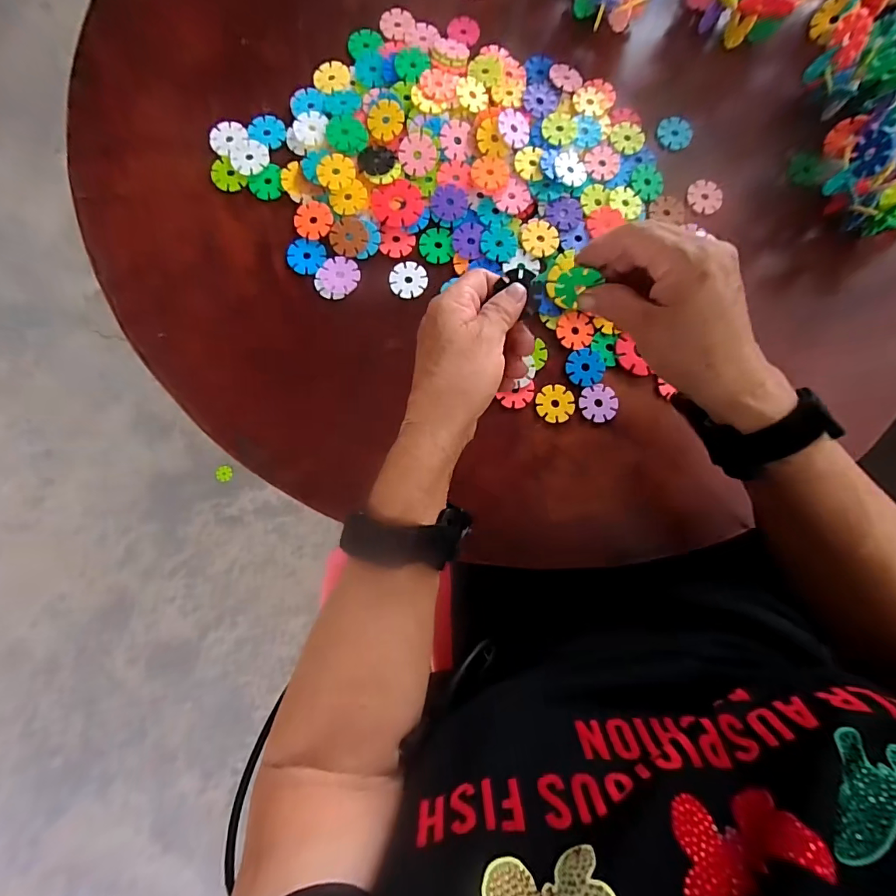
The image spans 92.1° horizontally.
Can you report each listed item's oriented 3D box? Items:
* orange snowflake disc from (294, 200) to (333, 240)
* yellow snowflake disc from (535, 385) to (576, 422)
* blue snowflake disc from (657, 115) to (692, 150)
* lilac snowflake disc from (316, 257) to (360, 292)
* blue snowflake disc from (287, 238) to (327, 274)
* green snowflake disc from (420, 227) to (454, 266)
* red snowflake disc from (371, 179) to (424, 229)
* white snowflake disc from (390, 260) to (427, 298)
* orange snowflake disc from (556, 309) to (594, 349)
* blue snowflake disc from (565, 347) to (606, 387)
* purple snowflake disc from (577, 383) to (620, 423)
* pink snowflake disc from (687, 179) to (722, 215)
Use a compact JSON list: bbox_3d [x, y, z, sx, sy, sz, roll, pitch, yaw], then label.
[{"bbox_3d":[-0.113,-0.194,0.364,0.031,0.004,0.033,0,83,-2],"label":"orange snowflake disc"},{"bbox_3d":[0.089,-0.037,0.354,0.031,0.004,0.030,0,83,-2],"label":"yellow snowflake disc"},{"bbox_3d":[0.209,-0.291,0.396,0.031,0.005,0.031,0,83,-2],"label":"blue snowflake disc"},{"bbox_3d":[-0.091,-0.145,0.359,0.034,0.004,0.029,16,83,0],"label":"lilac snowflake disc"},{"bbox_3d":[-0.120,-0.163,0.364,0.031,0.004,0.030,0,83,-2],"label":"blue snowflake disc"},{"bbox_3d":[-0.010,-0.174,0.371,0.028,0.004,0.031,0,83,-2],"label":"green snowflake disc"},{"bbox_3d":[-0.042,-0.209,0.366,0.042,0.004,0.041,0,83,-2],"label":"red snowflake disc"},{"bbox_3d":[-0.033,-0.142,0.363,0.031,0.004,0.032,0,83,-2],"label":"white snowflake disc"},{"bbox_3d":[0.107,-0.100,0.363,0.030,0.006,0.032,0,83,-2],"label":"orange snowflake disc"},{"bbox_3d":[0.115,-0.068,0.359,0.031,0.004,0.032,0,83,-2],"label":"blue snowflake disc"},{"bbox_3d":[0.125,-0.037,0.357,0.030,0.005,0.031,0,83,-2],"label":"purple snowflake disc"},{"bbox_3d":[0.232,-0.227,0.390,0.027,0.009,0.031,12,82,-5],"label":"pink snowflake disc"}]

